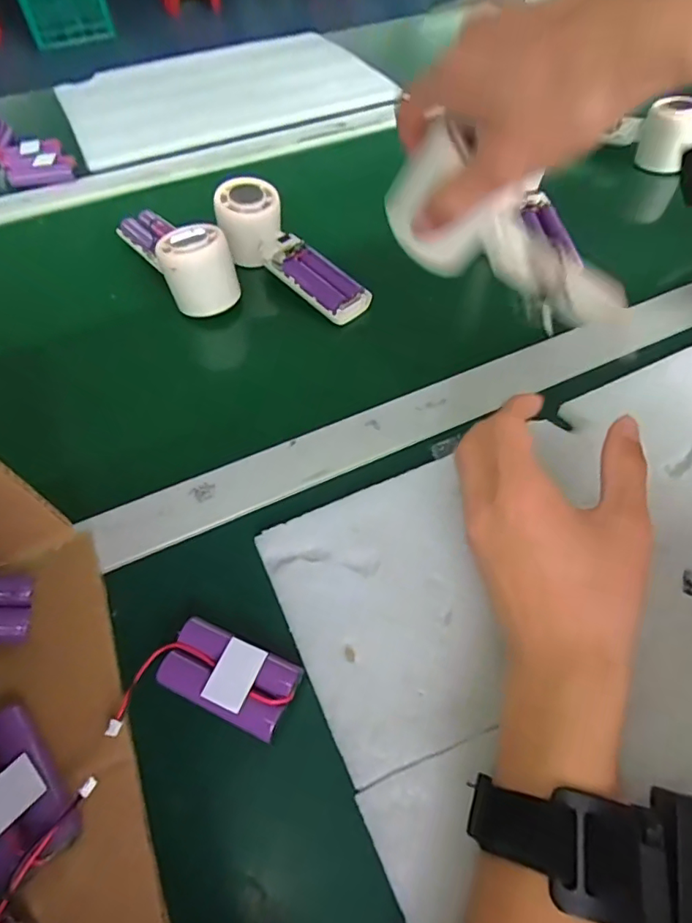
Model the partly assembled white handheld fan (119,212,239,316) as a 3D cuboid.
[{"bbox_3d":[-0.151,-0.190,0.455,0.054,0.056,0.162,-30,60,-17],"label":"partly assembled white handheld fan"}]

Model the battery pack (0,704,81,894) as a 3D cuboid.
[{"bbox_3d":[-0.145,0.146,0.230,0.069,0.024,0.036,38,65,24],"label":"battery pack"}]

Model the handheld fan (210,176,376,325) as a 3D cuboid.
[{"bbox_3d":[-0.049,-0.179,0.455,0.163,0.043,0.050,44,66,10],"label":"handheld fan"}]

